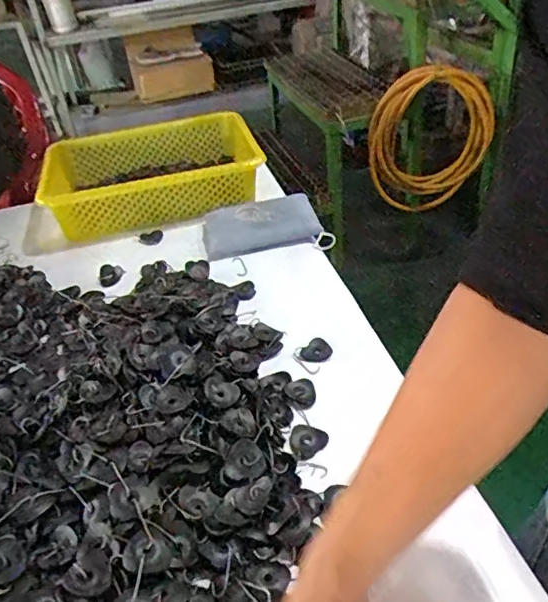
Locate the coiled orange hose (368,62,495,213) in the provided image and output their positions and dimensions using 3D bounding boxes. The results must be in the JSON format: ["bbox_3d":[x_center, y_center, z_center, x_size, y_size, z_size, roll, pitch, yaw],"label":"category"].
[{"bbox_3d":[0.459,-0.470,1.669,0.355,0.413,0.068,-4,21,-10],"label":"coiled orange hose"}]

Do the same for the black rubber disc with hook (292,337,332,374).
[{"bbox_3d":[0.042,0.060,0.644,0.037,0.019,0.045,21,46,32],"label":"black rubber disc with hook"}]

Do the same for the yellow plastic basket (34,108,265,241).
[{"bbox_3d":[-0.195,-0.217,0.969,0.363,0.094,0.264,-17,39,-11],"label":"yellow plastic basket"}]

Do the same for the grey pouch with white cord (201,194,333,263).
[{"bbox_3d":[-0.016,-0.114,0.847,0.178,0.026,0.119,-9,41,-5],"label":"grey pouch with white cord"}]

